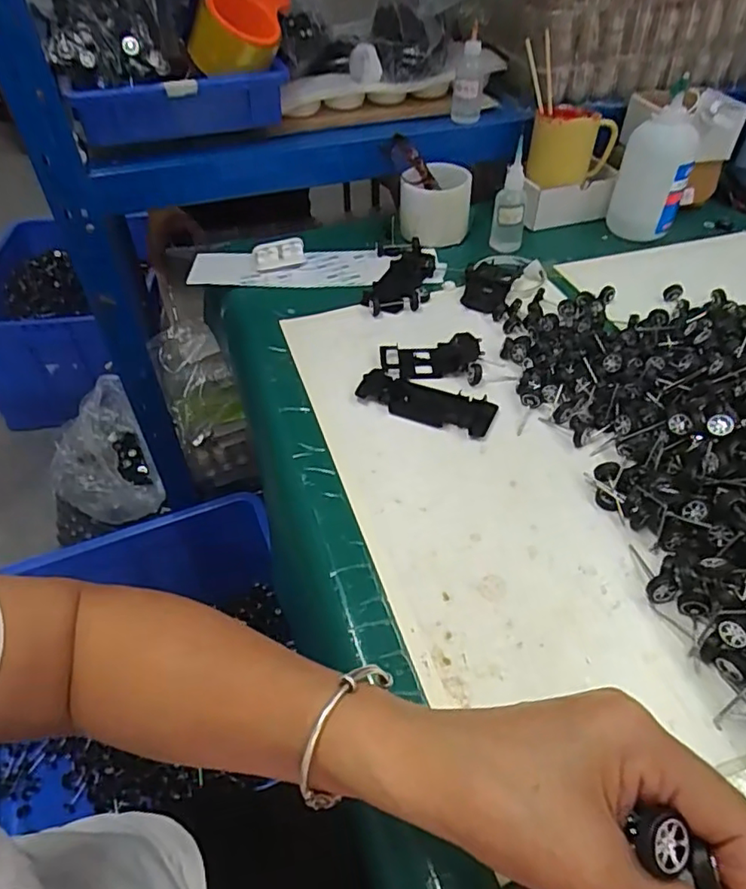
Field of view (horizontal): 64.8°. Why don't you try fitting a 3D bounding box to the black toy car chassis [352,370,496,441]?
[{"bbox_3d":[0.049,-0.040,0.533,0.124,0.008,0.047,17,49,16],"label":"black toy car chassis"}]

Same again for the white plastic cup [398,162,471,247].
[{"bbox_3d":[0.078,-0.302,0.744,0.088,0.080,0.072,3,47,4],"label":"white plastic cup"}]

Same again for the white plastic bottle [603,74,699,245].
[{"bbox_3d":[0.340,-0.329,0.703,0.056,0.161,0.072,-17,49,-15],"label":"white plastic bottle"}]

